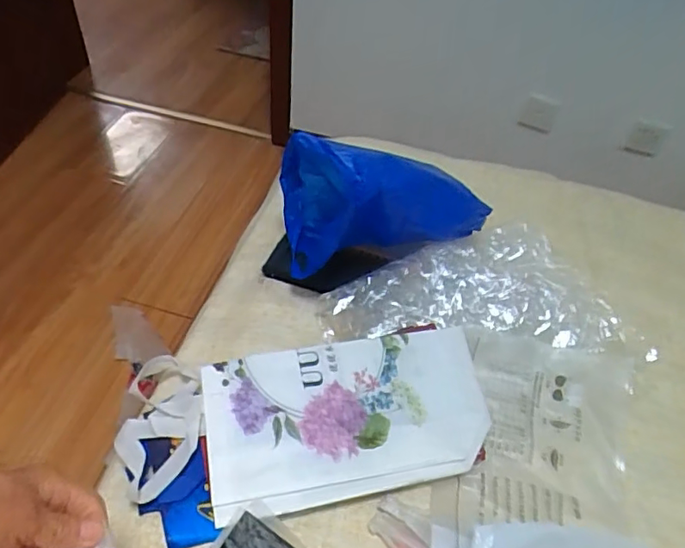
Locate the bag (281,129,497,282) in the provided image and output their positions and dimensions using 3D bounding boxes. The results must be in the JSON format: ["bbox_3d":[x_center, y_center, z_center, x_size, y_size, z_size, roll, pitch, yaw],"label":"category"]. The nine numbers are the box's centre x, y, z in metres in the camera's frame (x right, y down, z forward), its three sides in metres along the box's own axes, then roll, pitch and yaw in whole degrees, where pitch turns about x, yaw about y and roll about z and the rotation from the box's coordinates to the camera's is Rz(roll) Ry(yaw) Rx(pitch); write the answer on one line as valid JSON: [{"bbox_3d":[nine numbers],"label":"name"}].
[{"bbox_3d":[0.053,-0.087,0.717,0.263,0.194,0.108,5,48,-1],"label":"bag"}]

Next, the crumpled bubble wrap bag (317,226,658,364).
[{"bbox_3d":[0.193,0.014,0.749,0.431,0.078,0.166,4,48,-1],"label":"crumpled bubble wrap bag"}]

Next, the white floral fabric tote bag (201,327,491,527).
[{"bbox_3d":[0.012,0.163,0.636,0.326,0.017,0.175,-7,57,-13],"label":"white floral fabric tote bag"}]

